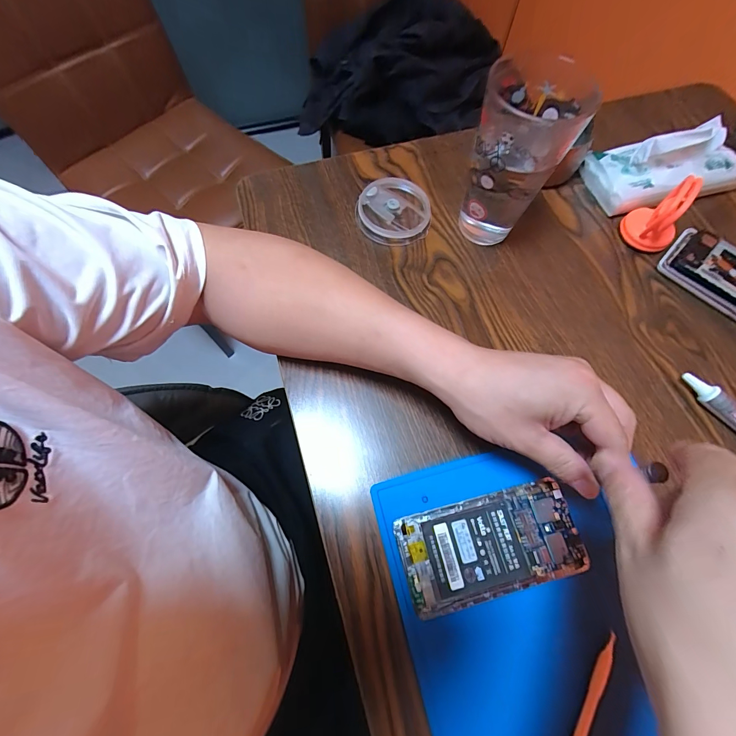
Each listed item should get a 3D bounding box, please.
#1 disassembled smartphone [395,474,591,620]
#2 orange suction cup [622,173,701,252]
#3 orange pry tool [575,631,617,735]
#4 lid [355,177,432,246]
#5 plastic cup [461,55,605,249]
[{"bbox_3d":[0.096,0.140,0.276,0.138,0.010,0.070,-13,70,-6],"label":"disassembled smartphone"},{"bbox_3d":[0.311,-0.162,0.369,0.051,0.064,0.051,0,69,-1],"label":"orange suction cup"},{"bbox_3d":[0.158,0.229,0.244,0.009,0.007,0.083,34,72,11],"label":"orange pry tool"},{"bbox_3d":[0.028,-0.176,0.391,0.080,0.020,0.077,0,69,-1],"label":"lid"},{"bbox_3d":[0.135,-0.192,0.334,0.082,0.142,0.092,26,71,8],"label":"plastic cup"}]

